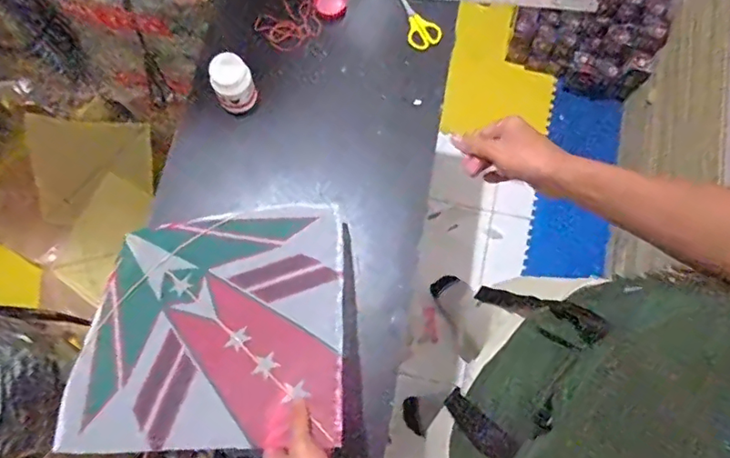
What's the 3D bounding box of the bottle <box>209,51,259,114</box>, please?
[{"bbox_3d":[-0.200,-0.218,0.821,0.057,0.076,0.056,0,74,1],"label":"bottle"}]

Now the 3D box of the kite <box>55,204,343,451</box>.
[{"bbox_3d":[-0.190,0.107,0.683,0.329,0.018,0.320,-5,51,9],"label":"kite"}]

